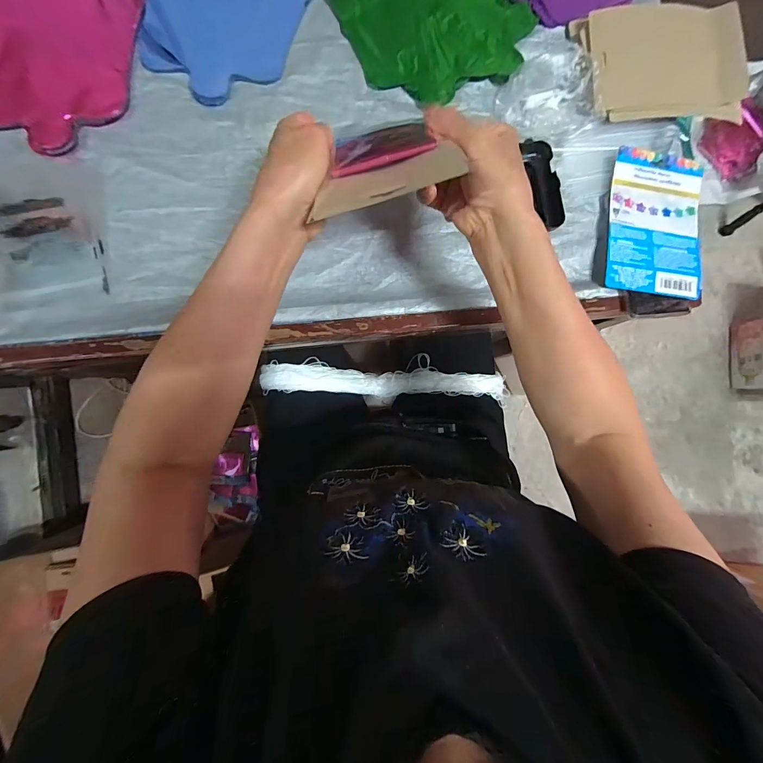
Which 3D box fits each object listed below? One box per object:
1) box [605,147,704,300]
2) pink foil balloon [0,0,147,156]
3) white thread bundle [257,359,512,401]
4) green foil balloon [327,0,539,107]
[{"bbox_3d":[0.339,-0.195,0.433,0.112,0.018,0.181,7,87,-3],"label":"box"},{"bbox_3d":[-0.409,-0.400,0.413,0.240,0.016,0.226,27,87,-2],"label":"pink foil balloon"},{"bbox_3d":[0.003,0.000,0.596,0.399,0.086,0.050,3,88,-4],"label":"white thread bundle"},{"bbox_3d":[0.061,-0.474,0.440,0.225,0.016,0.237,-29,90,-4],"label":"green foil balloon"}]

